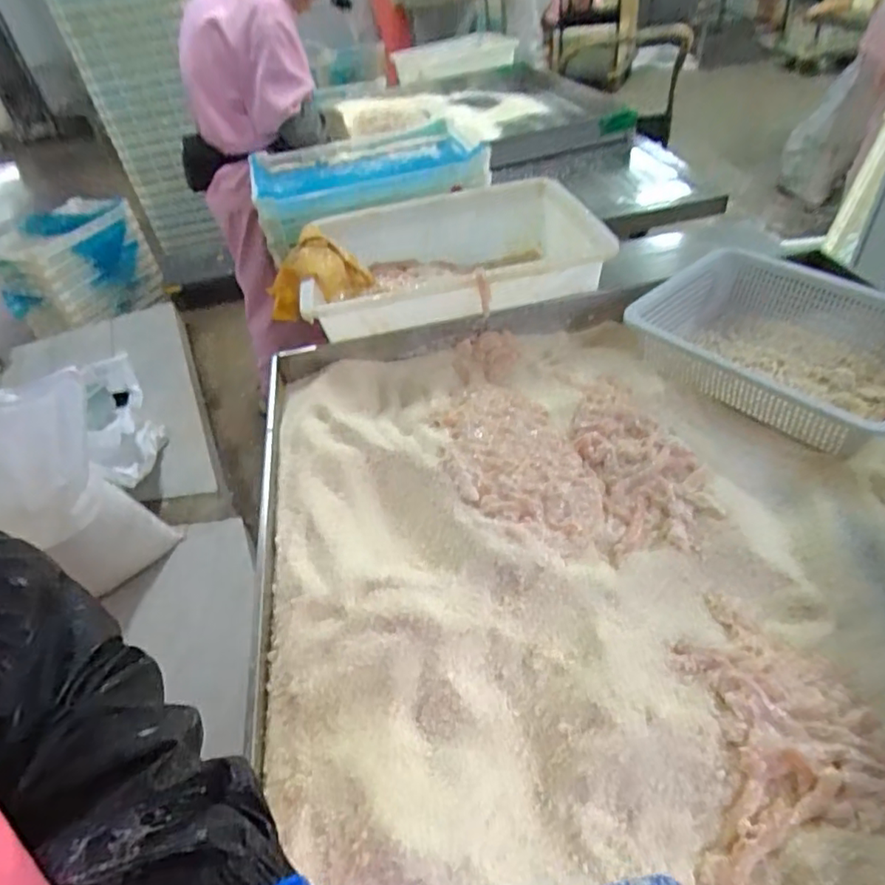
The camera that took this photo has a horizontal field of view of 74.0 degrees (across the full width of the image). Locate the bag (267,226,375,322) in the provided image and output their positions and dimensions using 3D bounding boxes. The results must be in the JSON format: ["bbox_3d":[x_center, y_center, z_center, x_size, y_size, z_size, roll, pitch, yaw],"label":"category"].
[{"bbox_3d":[-0.223,-0.309,1.105,0.141,0.109,0.204,7,45,16],"label":"bag"}]

